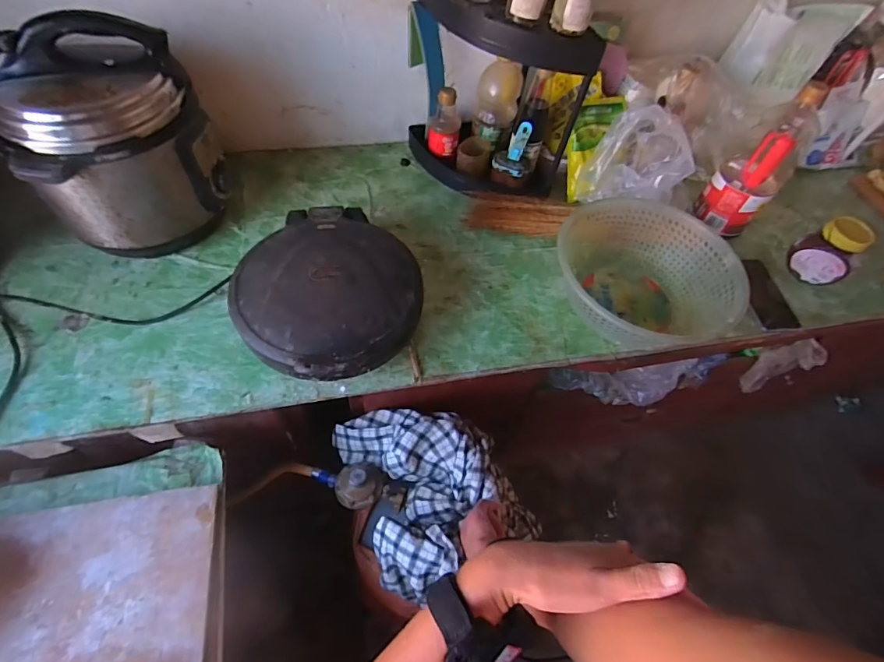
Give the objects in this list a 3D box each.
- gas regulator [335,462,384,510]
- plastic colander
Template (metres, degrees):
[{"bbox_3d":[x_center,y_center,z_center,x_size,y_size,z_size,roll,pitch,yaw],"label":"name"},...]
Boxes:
[{"bbox_3d":[-0.147,0.268,0.807,0.087,0.046,0.083,-2,59,-5],"label":"gas regulator"},{"bbox_3d":[0.338,-0.090,0.783,0.285,0.107,0.288,2,58,-3],"label":"plastic colander"}]

